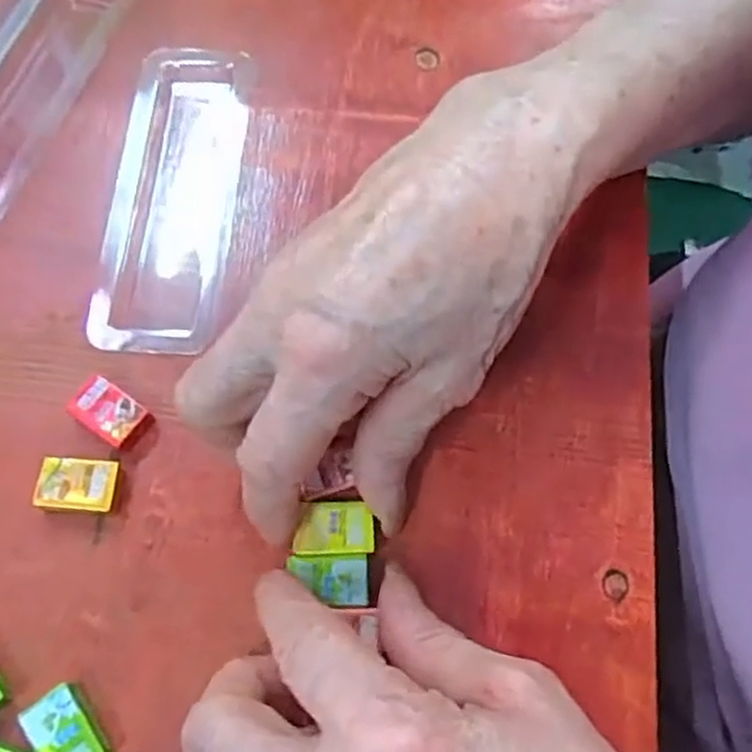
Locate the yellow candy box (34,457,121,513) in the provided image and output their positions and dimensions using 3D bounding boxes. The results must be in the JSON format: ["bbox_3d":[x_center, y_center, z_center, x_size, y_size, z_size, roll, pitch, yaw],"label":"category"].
[{"bbox_3d":[-0.099,0.037,0.246,0.026,0.007,0.018,5,69,1],"label":"yellow candy box"}]

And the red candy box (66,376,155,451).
[{"bbox_3d":[-0.092,0.013,0.254,0.025,0.006,0.016,33,72,12],"label":"red candy box"}]

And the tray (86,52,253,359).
[{"bbox_3d":[-0.080,-0.073,0.292,0.046,0.007,0.138,4,69,1],"label":"tray"}]

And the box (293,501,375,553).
[{"bbox_3d":[-0.013,0.048,0.235,0.025,0.004,0.017,0,69,0],"label":"box"}]

